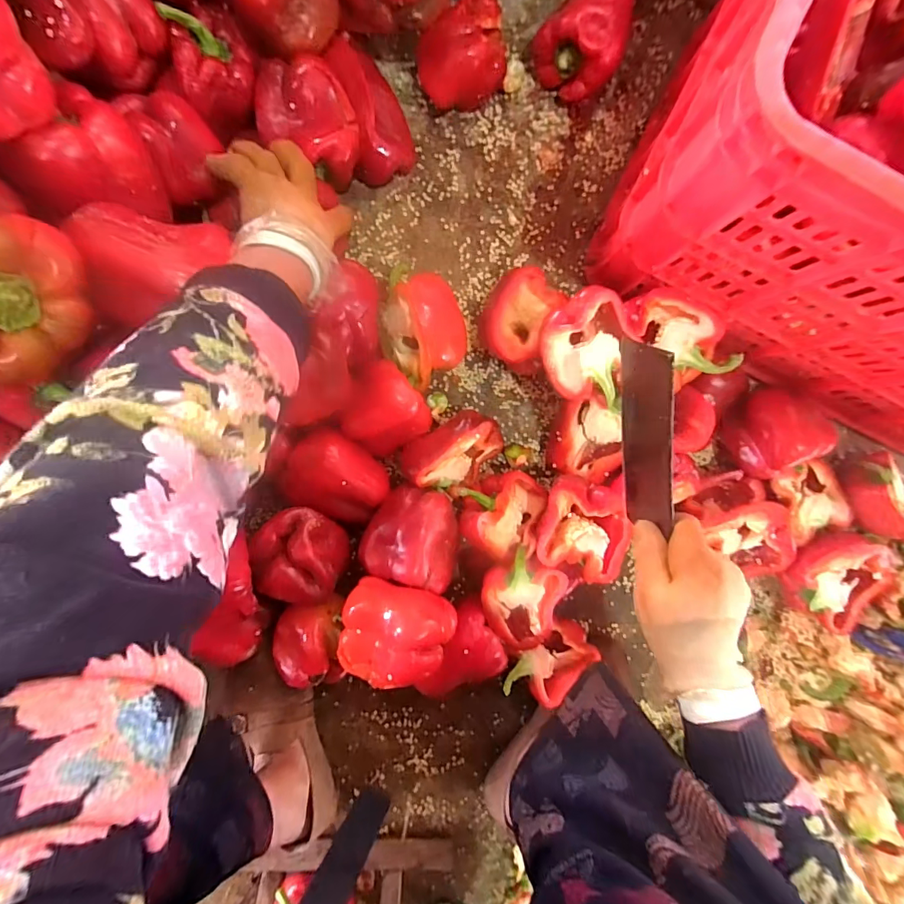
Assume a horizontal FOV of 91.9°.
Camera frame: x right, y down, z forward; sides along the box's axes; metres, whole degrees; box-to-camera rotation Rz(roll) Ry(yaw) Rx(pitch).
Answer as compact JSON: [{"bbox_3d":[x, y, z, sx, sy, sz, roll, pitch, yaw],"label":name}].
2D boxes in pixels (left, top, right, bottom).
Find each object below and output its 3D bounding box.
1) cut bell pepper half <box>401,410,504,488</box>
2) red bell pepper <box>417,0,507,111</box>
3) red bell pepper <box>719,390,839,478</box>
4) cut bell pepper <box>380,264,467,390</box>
[{"bbox_3d":[0.005,0.004,0.488,0.110,0.080,0.077,-33,95,0],"label":"cut bell pepper half"},{"bbox_3d":[0.012,-0.439,0.476,0.094,0.066,0.118,3,94,-3],"label":"red bell pepper"},{"bbox_3d":[0.366,-0.024,0.488,0.083,0.058,0.096,-11,94,-2],"label":"red bell pepper"},{"bbox_3d":[-0.034,-0.133,0.474,0.088,0.089,0.105,-33,95,0],"label":"cut bell pepper"}]

